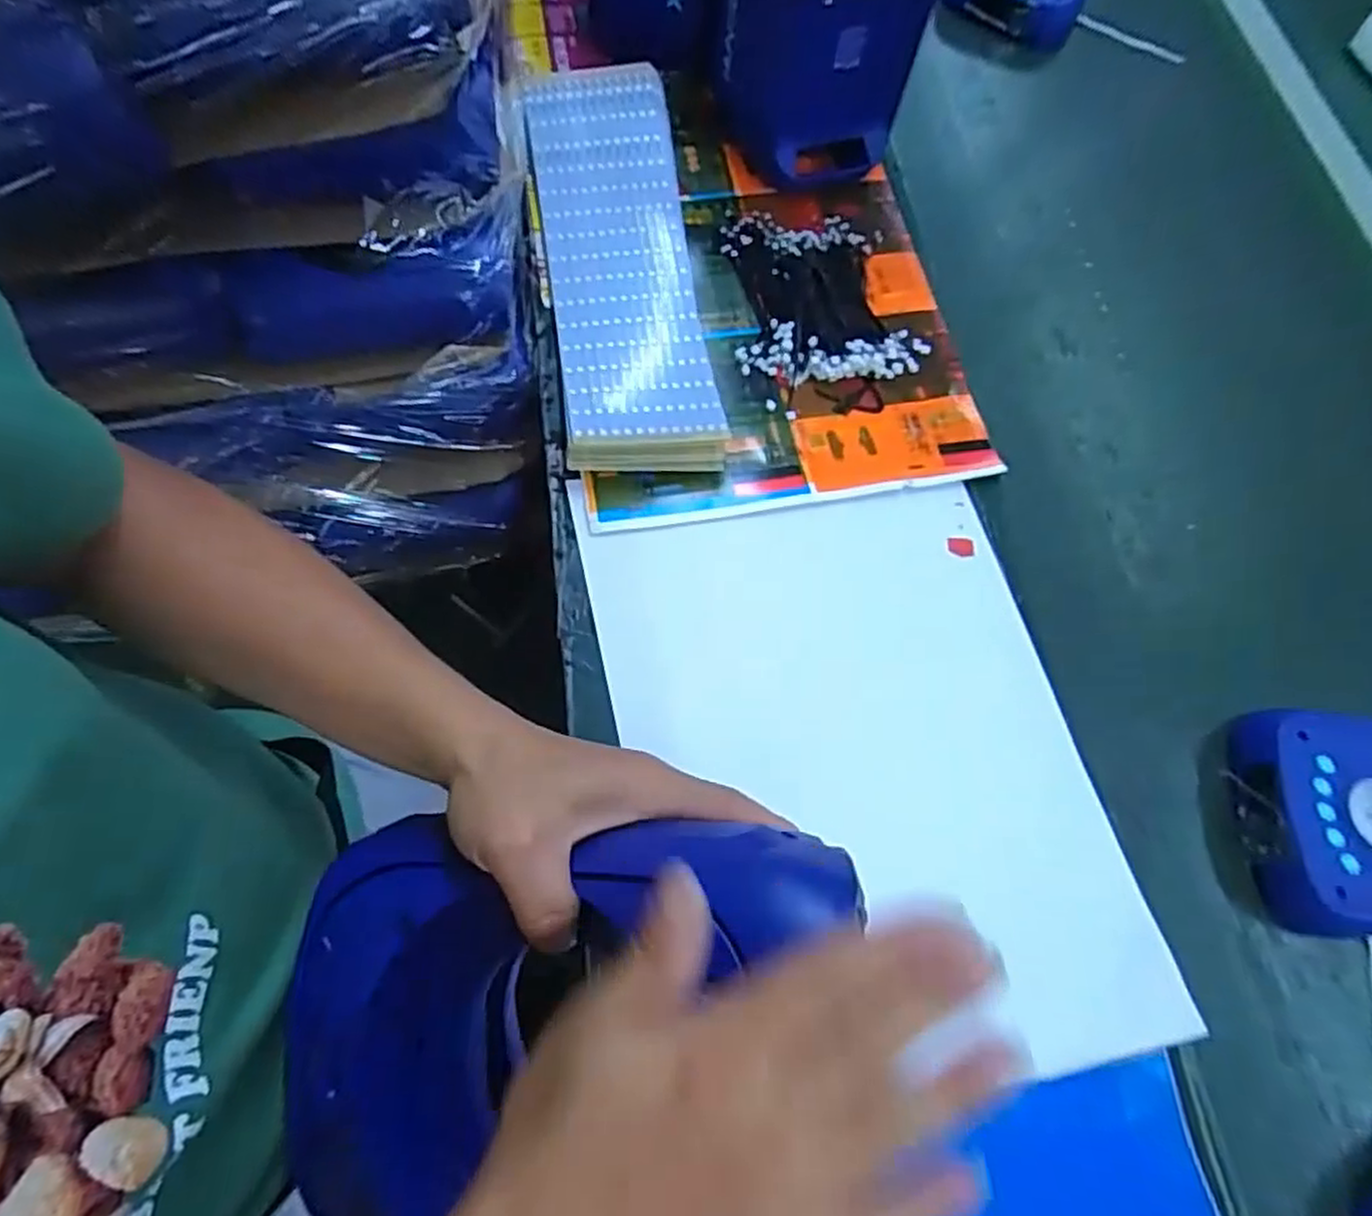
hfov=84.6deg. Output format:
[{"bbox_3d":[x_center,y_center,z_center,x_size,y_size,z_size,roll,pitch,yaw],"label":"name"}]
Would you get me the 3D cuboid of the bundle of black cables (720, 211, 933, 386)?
[{"bbox_3d":[0.129,-0.307,0.724,0.167,0.030,0.199,-4,69,-5],"label":"bundle of black cables"}]

